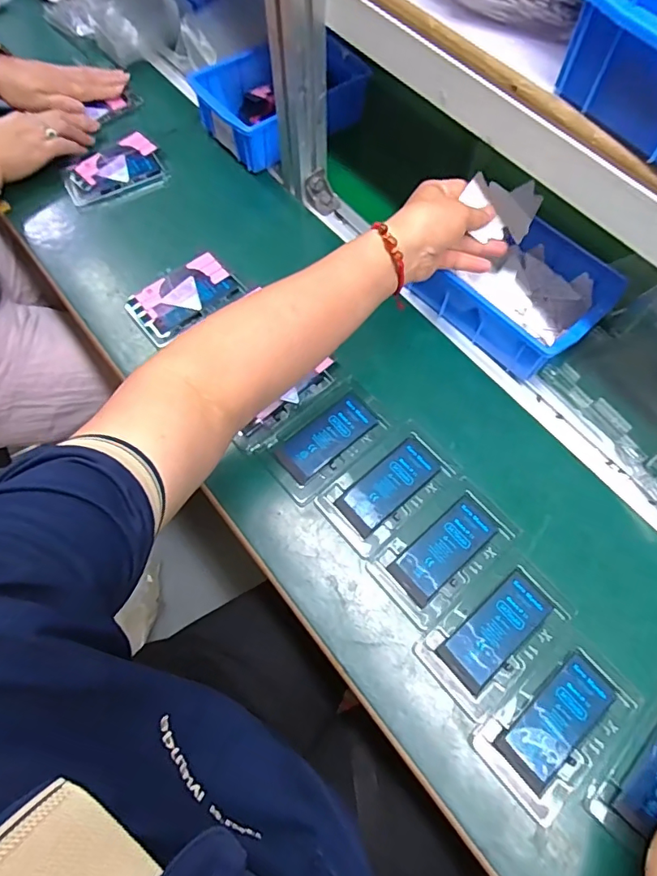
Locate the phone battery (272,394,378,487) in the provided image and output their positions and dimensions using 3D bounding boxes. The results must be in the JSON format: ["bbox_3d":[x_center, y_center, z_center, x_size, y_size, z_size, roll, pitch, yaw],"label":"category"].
[{"bbox_3d":[-0.001,-0.001,0.482,0.101,0.004,0.044,-39,72,-12],"label":"phone battery"}]

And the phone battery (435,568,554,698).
[{"bbox_3d":[0.142,0.161,0.414,0.101,0.004,0.044,-41,72,-13],"label":"phone battery"}]

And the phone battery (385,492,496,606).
[{"bbox_3d":[0.104,0.098,0.439,0.103,0.004,0.045,-41,72,-13],"label":"phone battery"}]

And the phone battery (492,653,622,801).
[{"bbox_3d":[0.183,0.222,0.387,0.103,0.004,0.044,-40,72,-12],"label":"phone battery"}]

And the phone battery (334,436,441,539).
[{"bbox_3d":[0.057,0.045,0.462,0.101,0.004,0.046,-41,72,-13],"label":"phone battery"}]

